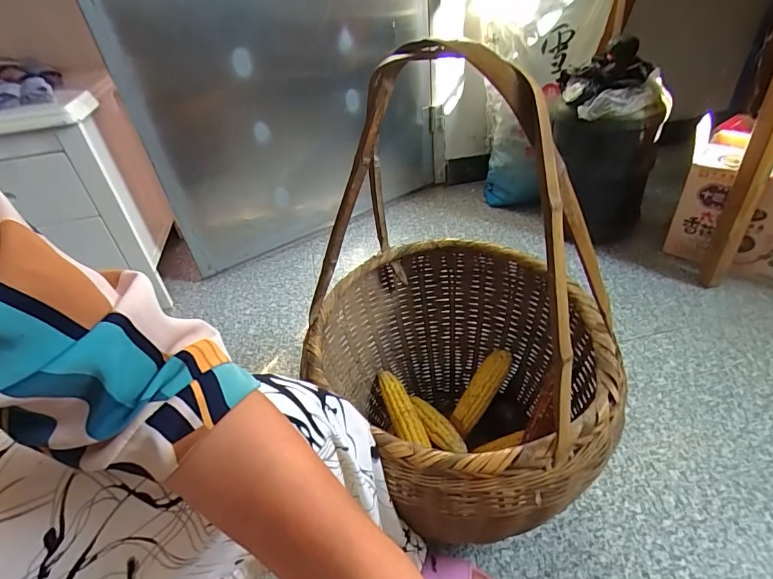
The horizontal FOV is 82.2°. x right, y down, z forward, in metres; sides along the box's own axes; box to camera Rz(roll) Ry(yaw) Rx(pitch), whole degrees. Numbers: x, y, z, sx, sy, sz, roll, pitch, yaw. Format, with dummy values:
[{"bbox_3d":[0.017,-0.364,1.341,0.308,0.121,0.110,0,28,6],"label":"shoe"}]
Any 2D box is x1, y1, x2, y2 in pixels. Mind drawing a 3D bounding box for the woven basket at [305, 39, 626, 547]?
[{"bbox_3d":[0.097,0.027,0.552,0.349,0.575,0.411,-23,41,-18],"label":"woven basket"}]

